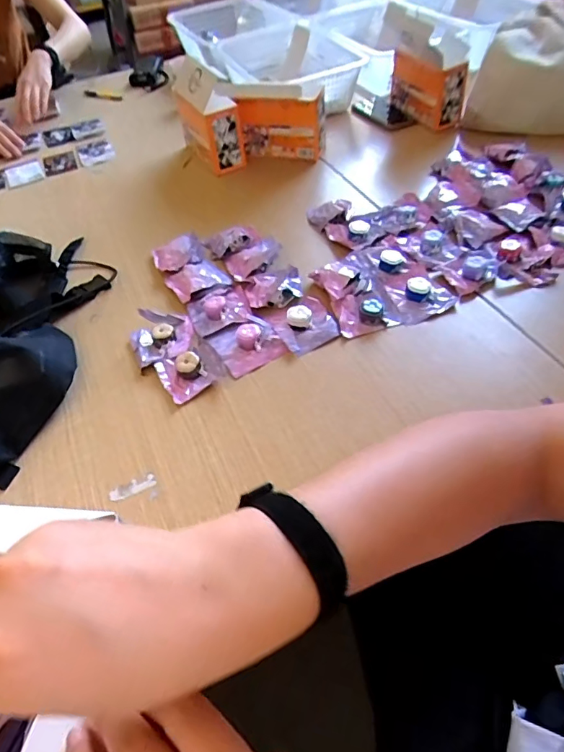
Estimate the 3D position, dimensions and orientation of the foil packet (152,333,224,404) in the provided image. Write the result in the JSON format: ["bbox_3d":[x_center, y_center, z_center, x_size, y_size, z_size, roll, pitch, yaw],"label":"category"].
[{"bbox_3d":[-0.125,-0.014,0.647,0.079,0.026,0.085,-29,54,-19],"label":"foil packet"}]

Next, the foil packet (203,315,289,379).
[{"bbox_3d":[-0.050,-0.047,0.667,0.081,0.021,0.088,-28,54,-18],"label":"foil packet"}]

